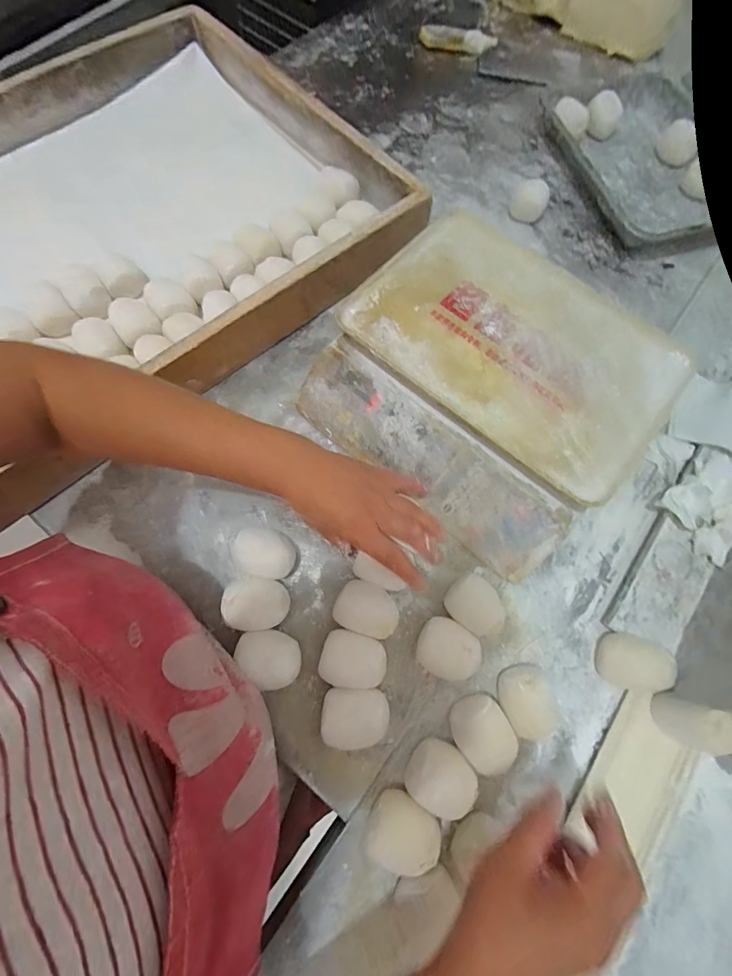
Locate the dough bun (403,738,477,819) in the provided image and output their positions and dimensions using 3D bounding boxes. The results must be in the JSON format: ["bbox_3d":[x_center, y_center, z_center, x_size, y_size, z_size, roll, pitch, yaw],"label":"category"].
[{"bbox_3d":[0.069,0.265,0.355,0.057,0.045,0.052,1,72,-2],"label":"dough bun"}]

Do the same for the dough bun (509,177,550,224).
[{"bbox_3d":[0.251,-0.437,0.597,0.049,0.046,0.049,1,72,-2],"label":"dough bun"}]

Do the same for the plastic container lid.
[{"bbox_3d":[0.161,-0.159,0.420,0.329,0.012,0.237,41,75,11],"label":"plastic container lid"}]

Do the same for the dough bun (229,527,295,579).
[{"bbox_3d":[-0.109,0.071,0.417,0.064,0.041,0.049,8,72,1],"label":"dough bun"}]

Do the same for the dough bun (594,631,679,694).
[{"bbox_3d":[0.269,0.175,0.390,0.049,0.047,0.051,21,72,5],"label":"dough bun"}]

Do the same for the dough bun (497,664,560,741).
[{"bbox_3d":[0.156,0.207,0.380,0.052,0.049,0.051,1,72,-2],"label":"dough bun"}]

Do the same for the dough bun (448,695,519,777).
[{"bbox_3d":[0.112,0.237,0.373,0.052,0.034,0.061,-26,75,-10],"label":"dough bun"}]

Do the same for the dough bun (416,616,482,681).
[{"bbox_3d":[0.083,0.163,0.394,0.059,0.038,0.053,27,73,7],"label":"dough bun"}]

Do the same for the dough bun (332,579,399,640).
[{"bbox_3d":[0.001,0.125,0.405,0.062,0.036,0.048,18,72,4],"label":"dough bun"}]

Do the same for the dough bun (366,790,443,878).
[{"bbox_3d":[0.033,0.307,0.349,0.063,0.032,0.059,1,72,-2],"label":"dough bun"}]

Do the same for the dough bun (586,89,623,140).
[{"bbox_3d":[0.406,-0.638,0.666,0.055,0.043,0.055,1,72,-2],"label":"dough bun"}]

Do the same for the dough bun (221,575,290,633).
[{"bbox_3d":[-0.111,0.119,0.400,0.065,0.041,0.052,1,72,-1],"label":"dough bun"}]

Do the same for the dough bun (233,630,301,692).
[{"bbox_3d":[-0.094,0.166,0.386,0.048,0.038,0.061,-38,77,-13],"label":"dough bun"}]

